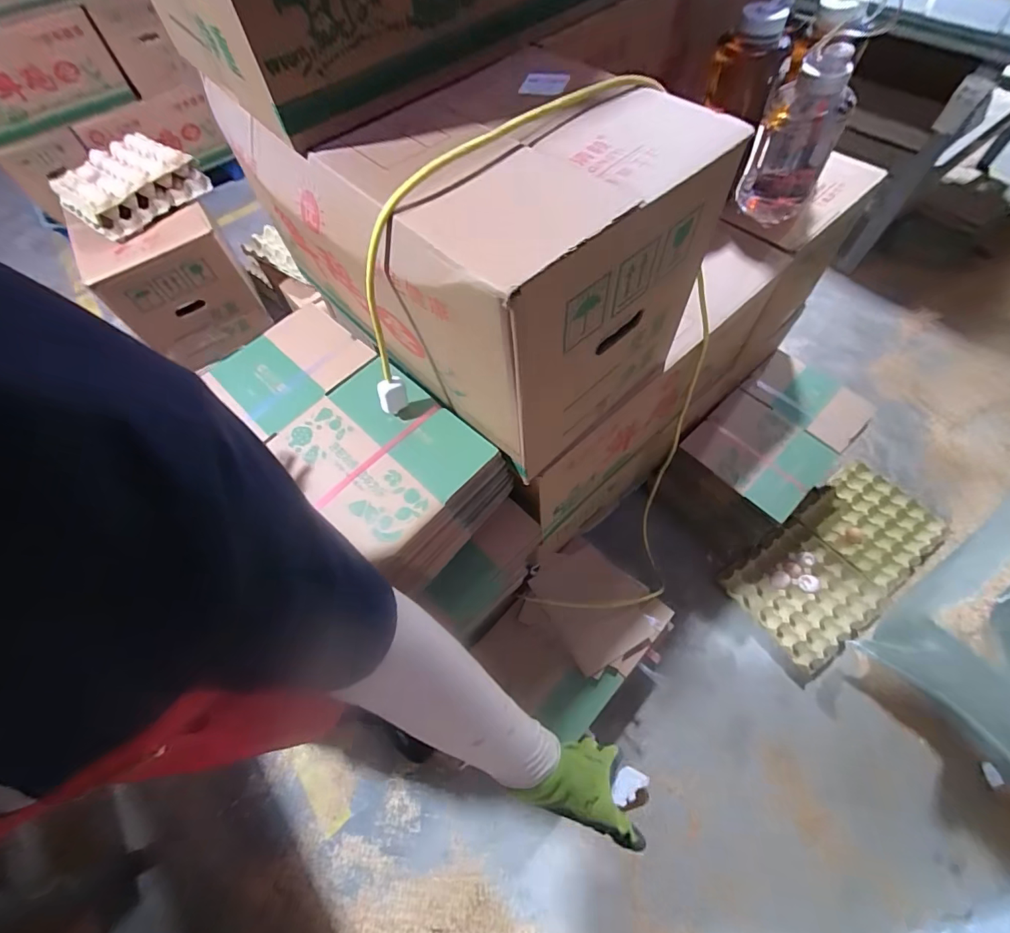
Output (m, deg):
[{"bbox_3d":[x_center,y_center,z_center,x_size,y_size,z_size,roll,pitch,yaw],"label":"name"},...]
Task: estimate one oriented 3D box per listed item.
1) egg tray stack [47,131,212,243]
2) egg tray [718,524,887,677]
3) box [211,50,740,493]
[{"bbox_3d":[-0.912,-0.701,1.110,0.260,0.082,0.263,37,69,22],"label":"egg tray stack"},{"bbox_3d":[0.786,0.330,1.195,0.314,0.047,0.289,-33,63,-14],"label":"egg tray"},{"bbox_3d":[-0.052,-0.289,0.592,0.509,0.291,0.320,38,70,22],"label":"box"}]

